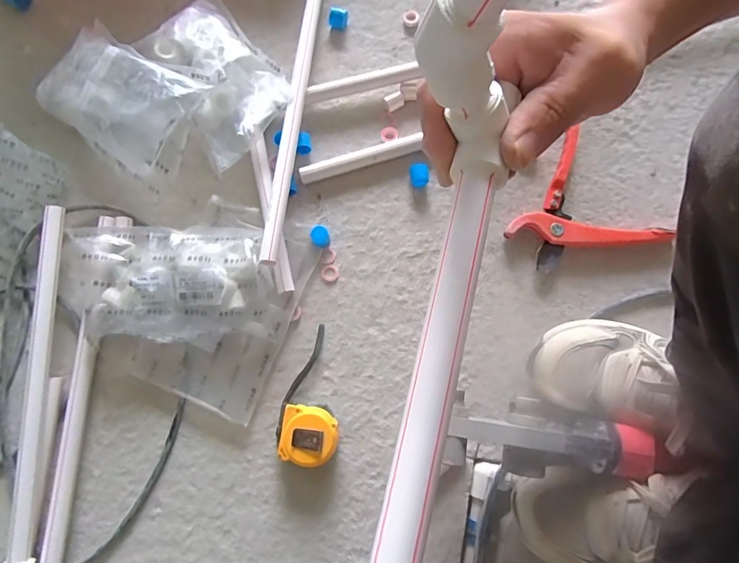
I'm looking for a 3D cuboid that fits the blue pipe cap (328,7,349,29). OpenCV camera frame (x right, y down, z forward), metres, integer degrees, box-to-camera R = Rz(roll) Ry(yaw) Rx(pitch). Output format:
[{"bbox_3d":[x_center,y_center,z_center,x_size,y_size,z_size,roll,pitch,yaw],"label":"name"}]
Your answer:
[{"bbox_3d":[-0.043,-0.365,0.610,0.025,0.021,0.025,10,80,2],"label":"blue pipe cap"}]

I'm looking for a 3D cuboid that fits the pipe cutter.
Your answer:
[{"bbox_3d":[0.251,-0.082,0.549,0.162,0.025,0.170,-33,81,-6],"label":"pipe cutter"}]

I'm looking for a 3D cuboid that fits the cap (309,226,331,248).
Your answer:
[{"bbox_3d":[-0.061,-0.056,0.549,0.025,0.015,0.028,-20,80,-3],"label":"cap"}]

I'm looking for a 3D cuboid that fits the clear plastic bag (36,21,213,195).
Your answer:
[{"bbox_3d":[-0.316,-0.227,0.555,0.215,0.076,0.161,26,81,5],"label":"clear plastic bag"}]

